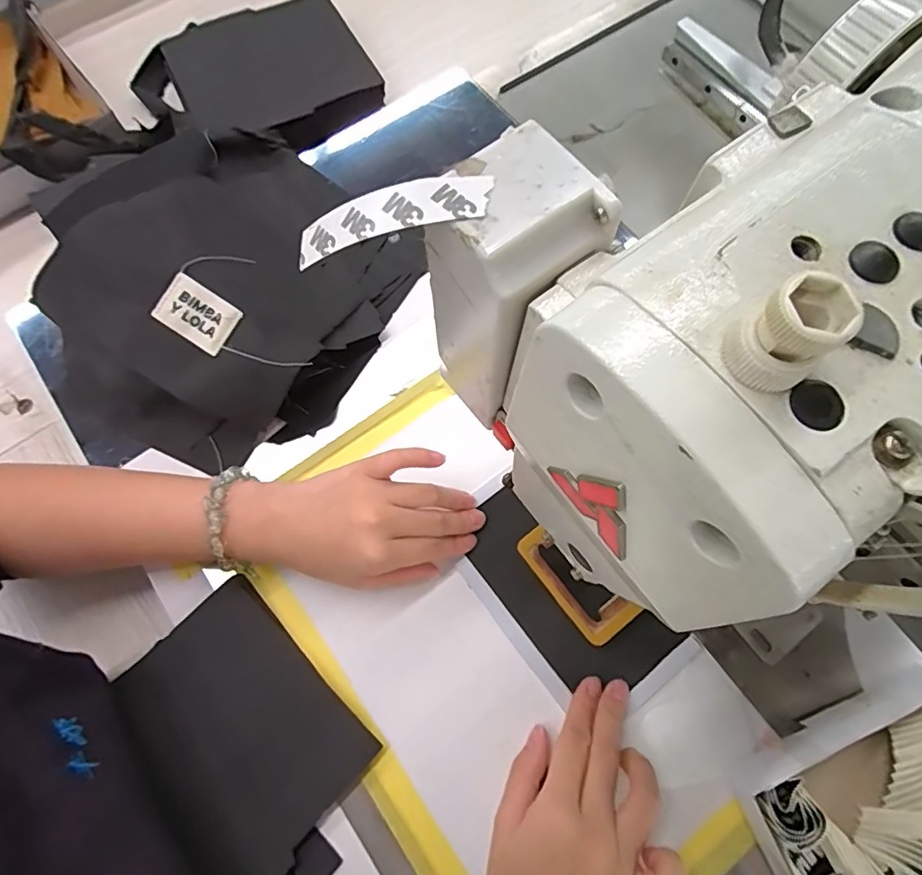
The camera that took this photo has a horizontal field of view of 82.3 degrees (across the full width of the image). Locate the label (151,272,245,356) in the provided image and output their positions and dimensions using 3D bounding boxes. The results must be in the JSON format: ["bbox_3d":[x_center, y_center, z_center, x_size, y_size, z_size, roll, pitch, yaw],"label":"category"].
[{"bbox_3d":[-0.171,-0.080,0.344,0.048,0.004,0.034,34,88,-5],"label":"label"}]

